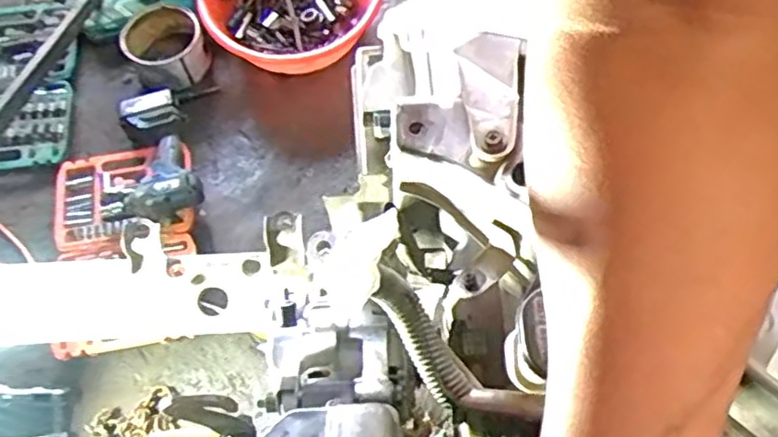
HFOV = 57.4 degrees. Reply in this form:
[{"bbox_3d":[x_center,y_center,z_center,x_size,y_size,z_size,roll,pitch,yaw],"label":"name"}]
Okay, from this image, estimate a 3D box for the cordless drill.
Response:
[{"bbox_3d":[-0.455,-0.114,1.319,0.174,0.087,0.261,-17,66,-5],"label":"cordless drill"}]

